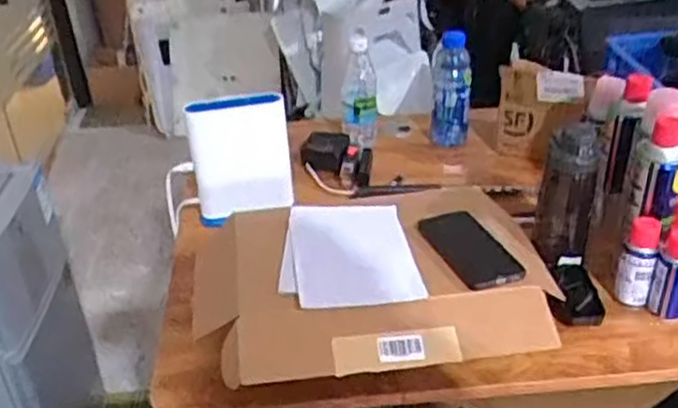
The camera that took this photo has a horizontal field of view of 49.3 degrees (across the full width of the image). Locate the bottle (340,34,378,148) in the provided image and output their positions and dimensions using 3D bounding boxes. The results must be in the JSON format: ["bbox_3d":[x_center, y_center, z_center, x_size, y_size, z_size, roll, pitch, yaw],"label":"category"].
[{"bbox_3d":[0.034,-0.197,1.278,0.060,0.187,0.059,-2,32,2],"label":"bottle"}]

